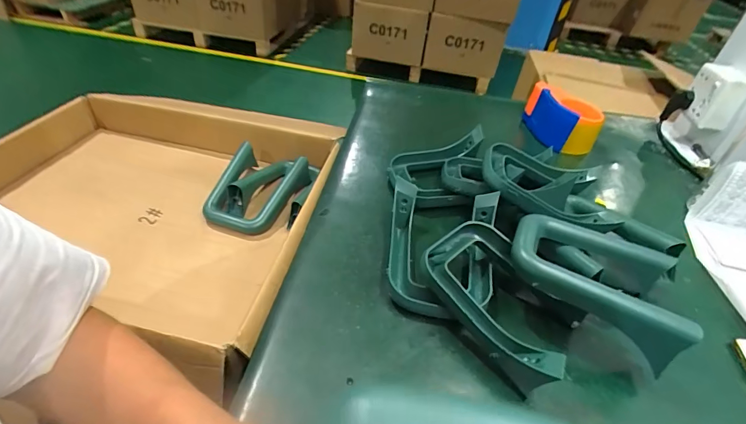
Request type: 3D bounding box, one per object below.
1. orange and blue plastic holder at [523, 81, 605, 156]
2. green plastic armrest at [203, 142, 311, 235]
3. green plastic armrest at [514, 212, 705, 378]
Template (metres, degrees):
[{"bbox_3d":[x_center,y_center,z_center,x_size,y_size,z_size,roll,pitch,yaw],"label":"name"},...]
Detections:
[{"bbox_3d":[0.339,-0.166,0.689,0.126,0.084,0.110,18,42,15],"label":"orange and blue plastic holder"},{"bbox_3d":[-0.180,-0.043,0.603,0.101,0.076,0.172,20,42,15],"label":"green plastic armrest"},{"bbox_3d":[0.215,0.065,0.380,0.149,0.044,0.122,18,42,14],"label":"green plastic armrest"}]

